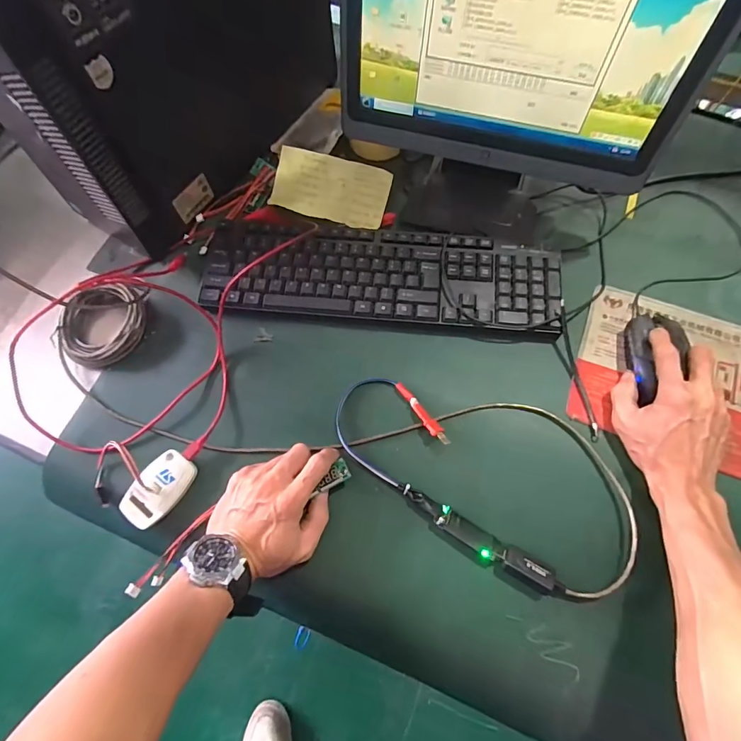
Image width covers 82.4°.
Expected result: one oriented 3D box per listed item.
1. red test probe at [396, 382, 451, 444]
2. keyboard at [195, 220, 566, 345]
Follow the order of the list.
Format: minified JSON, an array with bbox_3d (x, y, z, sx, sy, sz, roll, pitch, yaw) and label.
[{"bbox_3d":[0.055,0.046,0.455,0.015,0.013,0.082,-37,73,-12],"label":"red test probe"},{"bbox_3d":[0.011,-0.112,0.504,0.413,0.022,0.124,5,69,3],"label":"keyboard"}]

